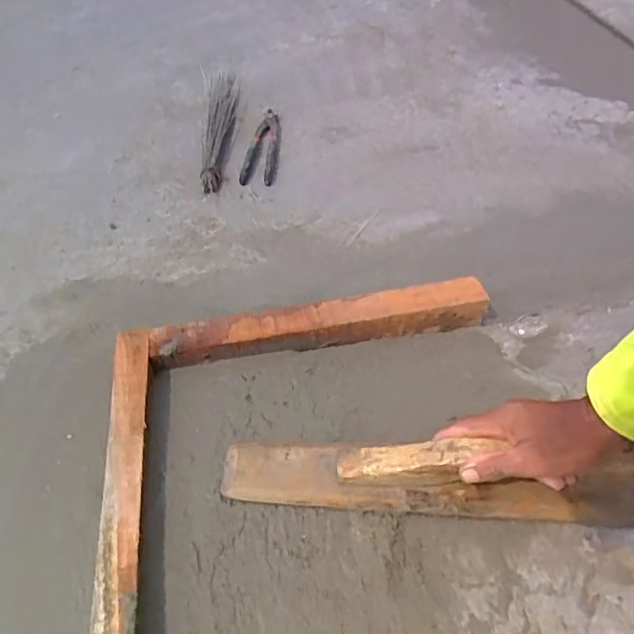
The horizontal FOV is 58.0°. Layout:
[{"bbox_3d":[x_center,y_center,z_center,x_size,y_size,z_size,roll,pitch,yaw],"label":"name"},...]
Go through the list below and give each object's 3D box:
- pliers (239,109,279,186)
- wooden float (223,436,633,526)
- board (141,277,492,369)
[{"bbox_3d":[-0.094,-0.306,1.014,0.054,0.023,0.213,0,47,5],"label":"pliers"},{"bbox_3d":[0.102,0.148,0.527,0.384,0.062,0.062,2,48,8],"label":"wooden float"},{"bbox_3d":[0.004,0.009,0.666,0.382,0.046,0.034,-8,48,-4],"label":"board"}]

